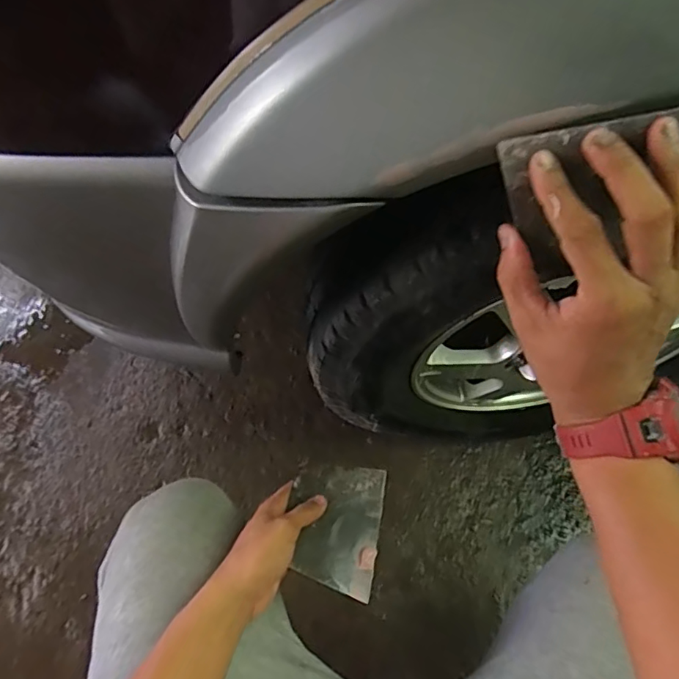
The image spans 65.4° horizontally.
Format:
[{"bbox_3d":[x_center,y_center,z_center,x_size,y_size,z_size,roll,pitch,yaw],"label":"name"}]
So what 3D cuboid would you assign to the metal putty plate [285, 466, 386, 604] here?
[{"bbox_3d":[-0.005,0.190,0.555,0.095,0.005,0.141,14,43,2],"label":"metal putty plate"}]

